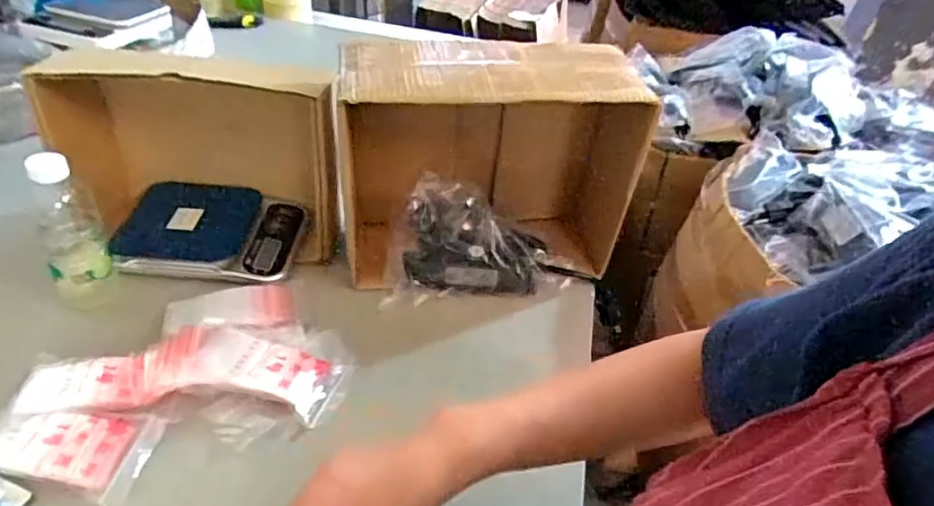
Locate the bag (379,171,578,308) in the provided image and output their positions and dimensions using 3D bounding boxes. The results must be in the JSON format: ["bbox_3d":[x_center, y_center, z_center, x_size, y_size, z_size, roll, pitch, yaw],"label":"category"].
[{"bbox_3d":[0.016,-0.016,0.655,0.217,0.119,0.084,-2,41,-10],"label":"bag"}]

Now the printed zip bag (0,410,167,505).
[{"bbox_3d":[-0.336,0.156,0.467,0.141,0.011,0.071,6,40,-1],"label":"printed zip bag"}]

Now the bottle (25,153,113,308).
[{"bbox_3d":[-0.393,-0.021,0.560,0.055,0.149,0.056,-24,49,-32],"label":"bottle"}]

